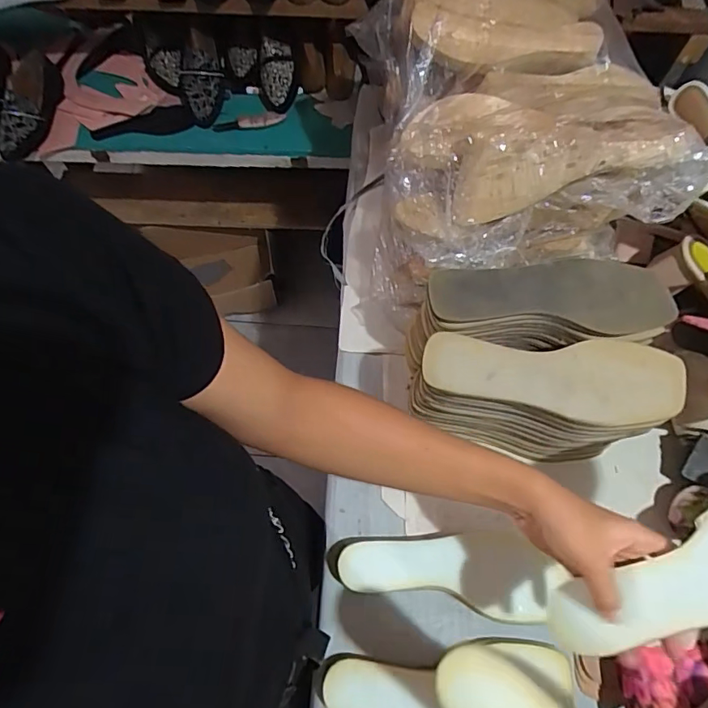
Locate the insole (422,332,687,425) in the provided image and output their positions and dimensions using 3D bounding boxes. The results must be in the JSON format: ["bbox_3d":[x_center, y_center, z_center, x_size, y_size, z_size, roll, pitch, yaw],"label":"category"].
[{"bbox_3d":[0.187,0.022,0.465,0.237,0.011,0.083,1,62,-1],"label":"insole"}]

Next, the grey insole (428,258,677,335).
[{"bbox_3d":[0.194,-0.060,0.493,0.233,0.008,0.074,-1,66,-1],"label":"grey insole"}]

